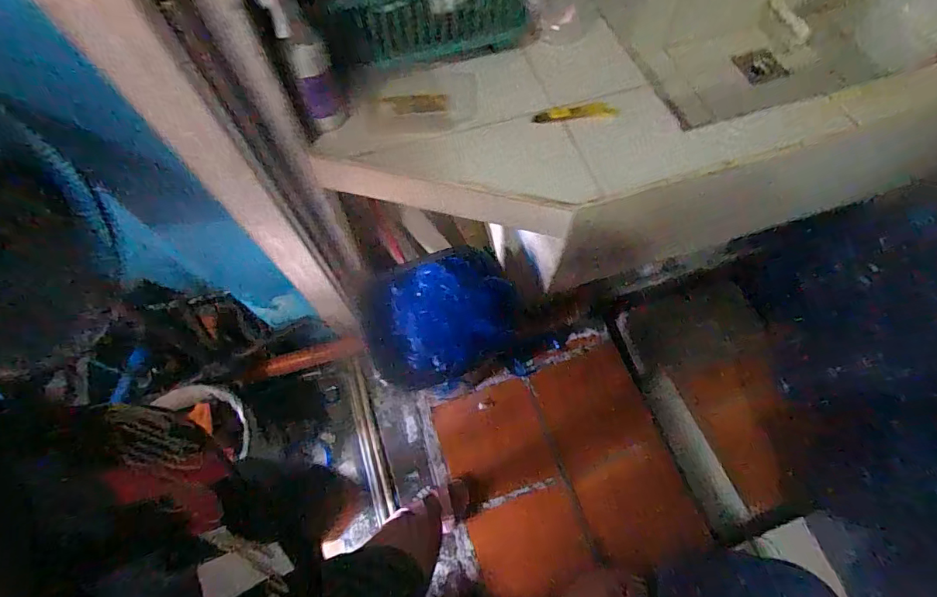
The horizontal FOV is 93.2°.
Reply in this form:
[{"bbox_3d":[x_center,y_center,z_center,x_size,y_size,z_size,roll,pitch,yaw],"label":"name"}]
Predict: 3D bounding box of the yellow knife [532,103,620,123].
[{"bbox_3d":[0.184,-0.317,0.758,0.146,0.013,0.021,-5,66,0],"label":"yellow knife"}]

